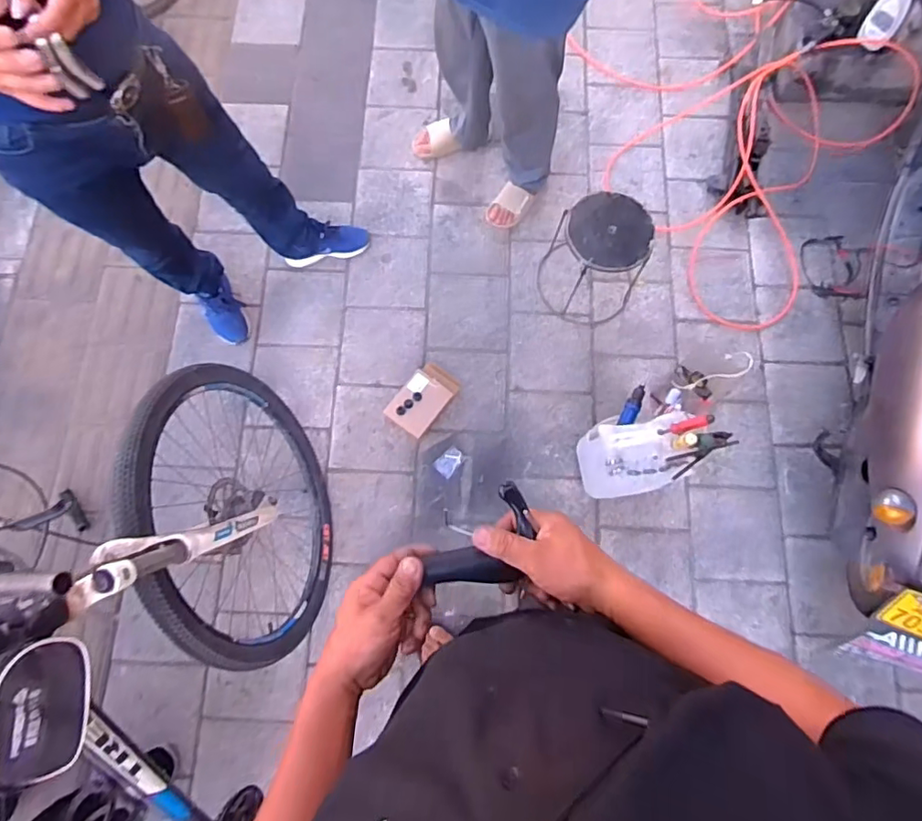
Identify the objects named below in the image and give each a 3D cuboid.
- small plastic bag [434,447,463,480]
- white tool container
[{"bbox_3d":[-0.030,0.143,1.577,0.058,0.017,0.079,41,78,9],"label":"small plastic bag"},{"bbox_3d":[0.416,0.101,1.404,0.186,0.303,0.197,-14,76,-4],"label":"white tool container"}]

